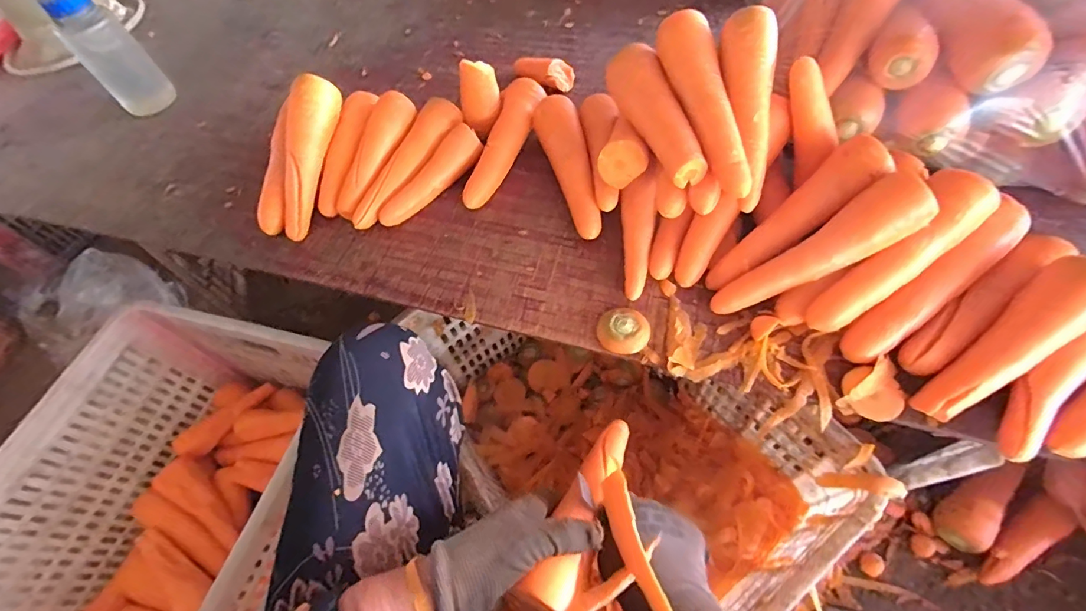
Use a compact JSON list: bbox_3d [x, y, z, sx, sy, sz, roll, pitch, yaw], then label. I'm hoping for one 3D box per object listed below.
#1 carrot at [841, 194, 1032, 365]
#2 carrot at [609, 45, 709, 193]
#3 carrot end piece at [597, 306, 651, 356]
[{"bbox_3d":[0.384,-0.019,0.457,0.211,0.035,0.041,-41,63,3],"label":"carrot"},{"bbox_3d":[0.115,-0.213,0.503,0.054,0.043,0.193,-14,59,-3],"label":"carrot"},{"bbox_3d":[0.087,0.026,0.503,0.054,0.013,0.055,-2,59,3],"label":"carrot end piece"}]

